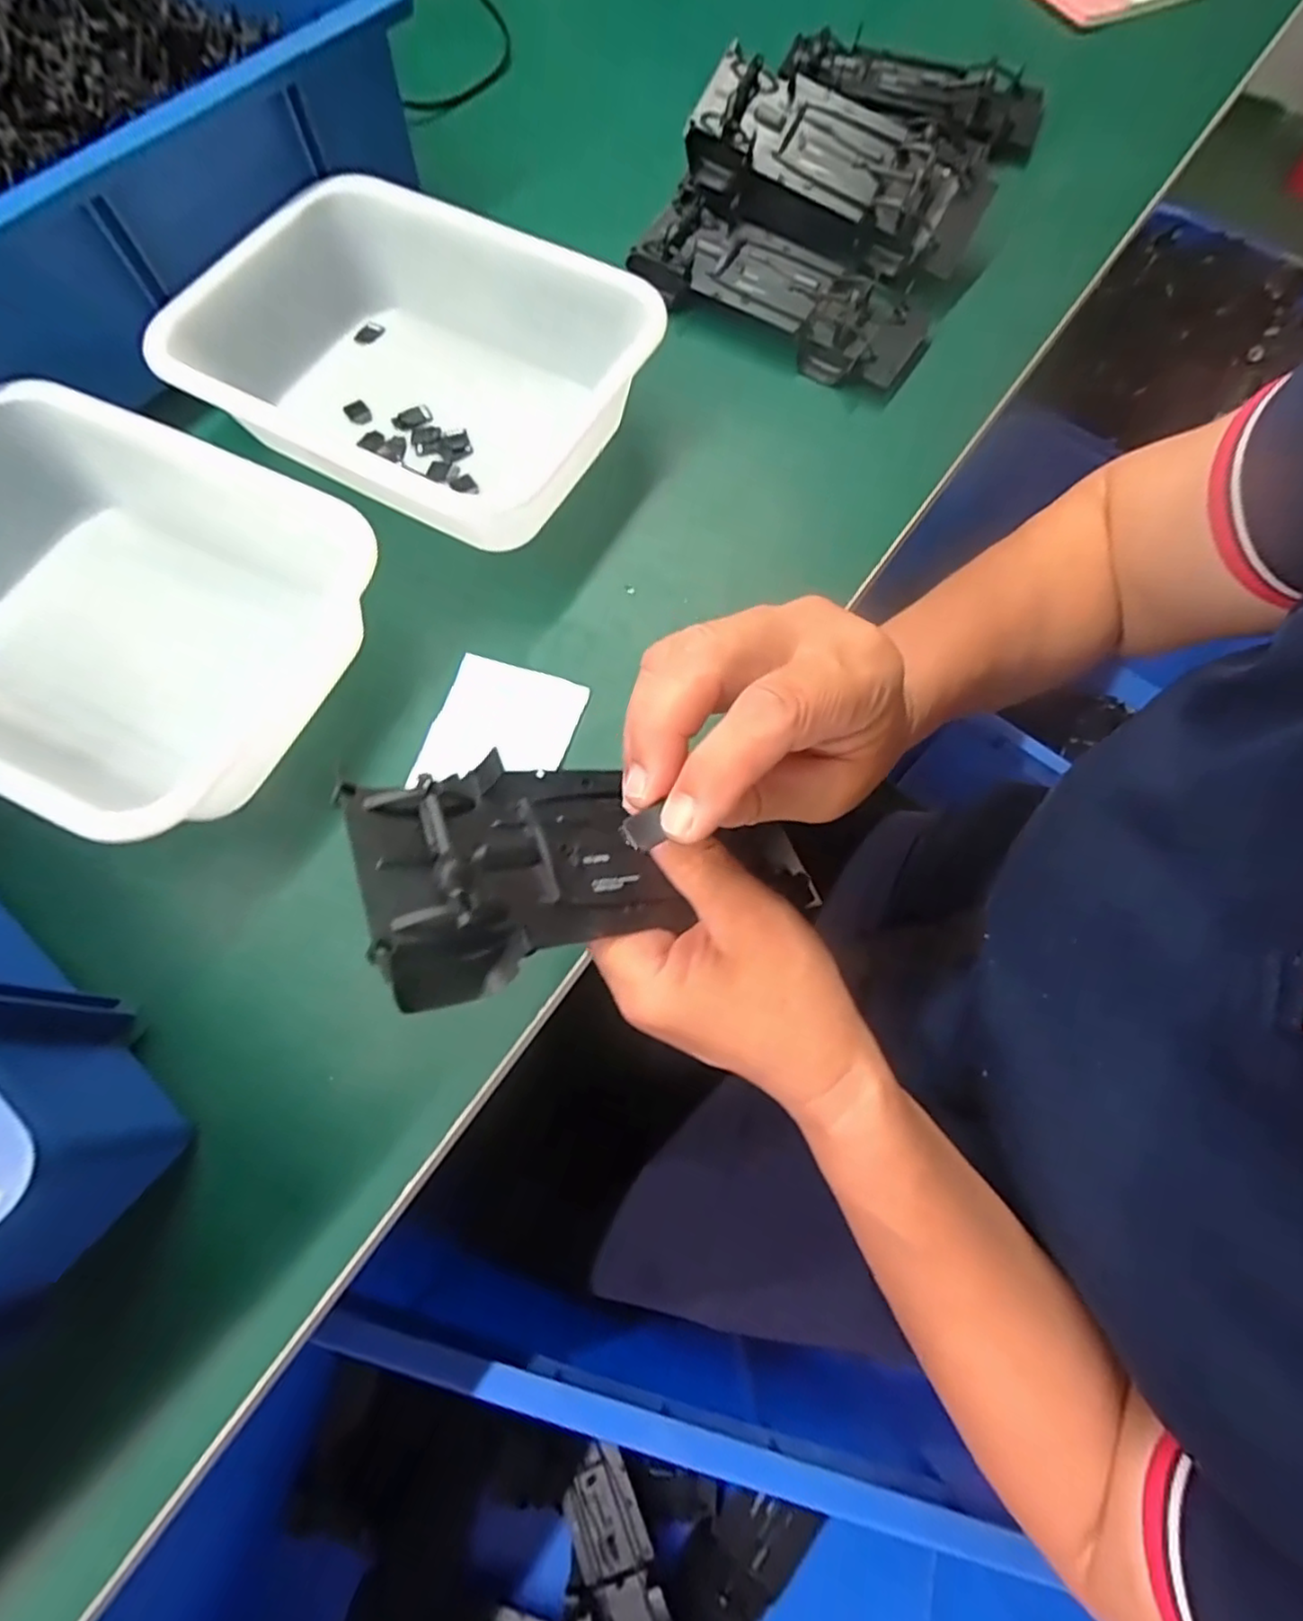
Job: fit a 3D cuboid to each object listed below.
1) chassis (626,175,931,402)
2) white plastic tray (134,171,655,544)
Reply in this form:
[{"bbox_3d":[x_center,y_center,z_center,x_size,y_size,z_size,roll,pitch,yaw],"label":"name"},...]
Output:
[{"bbox_3d":[0.083,-0.340,0.436,0.199,0.027,0.078,34,74,12],"label":"chassis"},{"bbox_3d":[-0.136,-0.254,0.392,0.252,0.066,0.184,27,73,10],"label":"white plastic tray"}]

